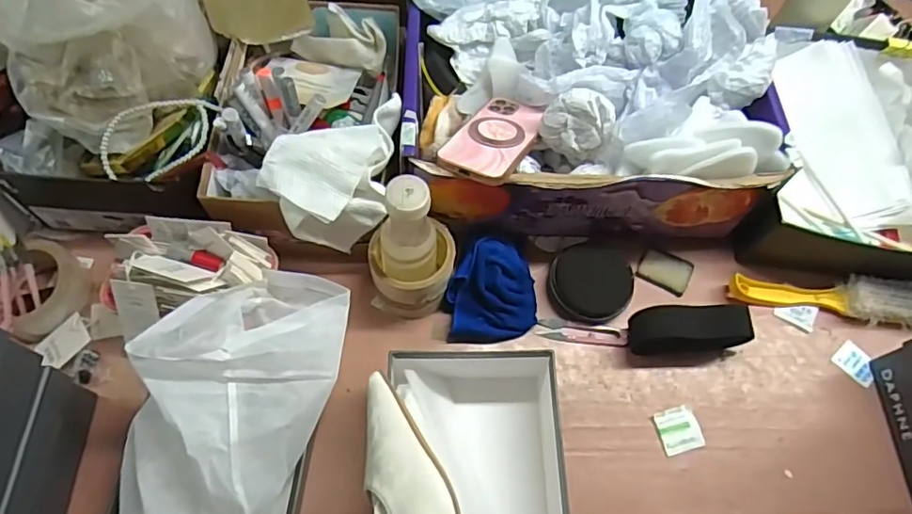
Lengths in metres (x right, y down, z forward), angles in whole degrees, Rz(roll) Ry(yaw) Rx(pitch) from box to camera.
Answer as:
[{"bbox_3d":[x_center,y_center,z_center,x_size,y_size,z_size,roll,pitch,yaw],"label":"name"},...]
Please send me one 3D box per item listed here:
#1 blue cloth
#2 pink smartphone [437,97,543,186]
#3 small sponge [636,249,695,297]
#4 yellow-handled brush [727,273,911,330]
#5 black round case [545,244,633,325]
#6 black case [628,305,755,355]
[{"bbox_3d":[0.040,0.034,0.626,0.102,0.054,0.102,-6,64,-6],"label":"blue cloth"},{"bbox_3d":[0.042,-0.127,0.595,0.074,0.012,0.143,22,48,16],"label":"pink smartphone"},{"bbox_3d":[0.249,0.019,0.677,0.061,0.010,0.045,22,64,8],"label":"small sponge"},{"bbox_3d":[0.432,0.049,0.651,0.226,0.036,0.052,4,63,-1],"label":"yellow-handled brush"},{"bbox_3d":[0.153,0.025,0.650,0.089,0.024,0.097,1,63,-3],"label":"black round case"},{"bbox_3d":[0.251,0.078,0.616,0.119,0.049,0.041,0,63,-3],"label":"black case"}]

